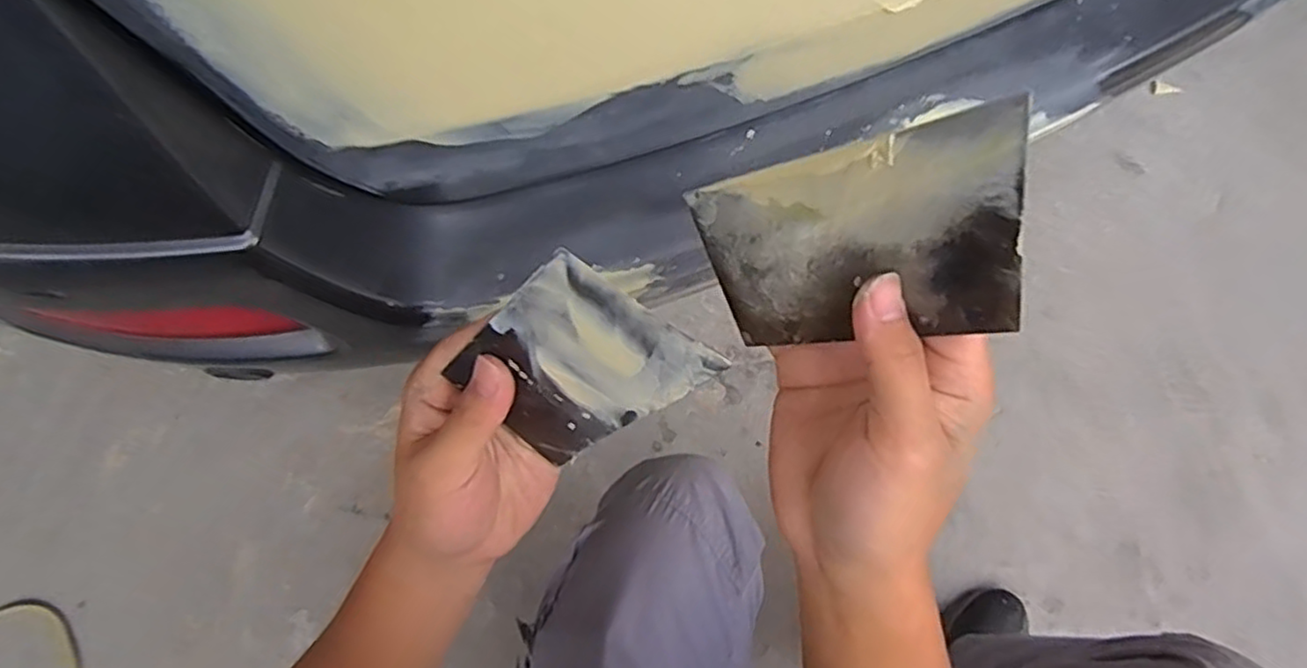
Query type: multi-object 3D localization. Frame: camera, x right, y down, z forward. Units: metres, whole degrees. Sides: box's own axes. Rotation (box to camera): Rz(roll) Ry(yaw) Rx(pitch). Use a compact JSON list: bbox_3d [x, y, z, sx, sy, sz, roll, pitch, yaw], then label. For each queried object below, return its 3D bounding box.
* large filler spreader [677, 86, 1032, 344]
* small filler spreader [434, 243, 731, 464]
[{"bbox_3d":[0.071,-0.031,0.251,0.004,0.130,0.073,-38,112,-36],"label":"large filler spreader"},{"bbox_3d":[-0.035,0.017,0.274,0.073,0.113,0.004,35,47,-18],"label":"small filler spreader"}]

